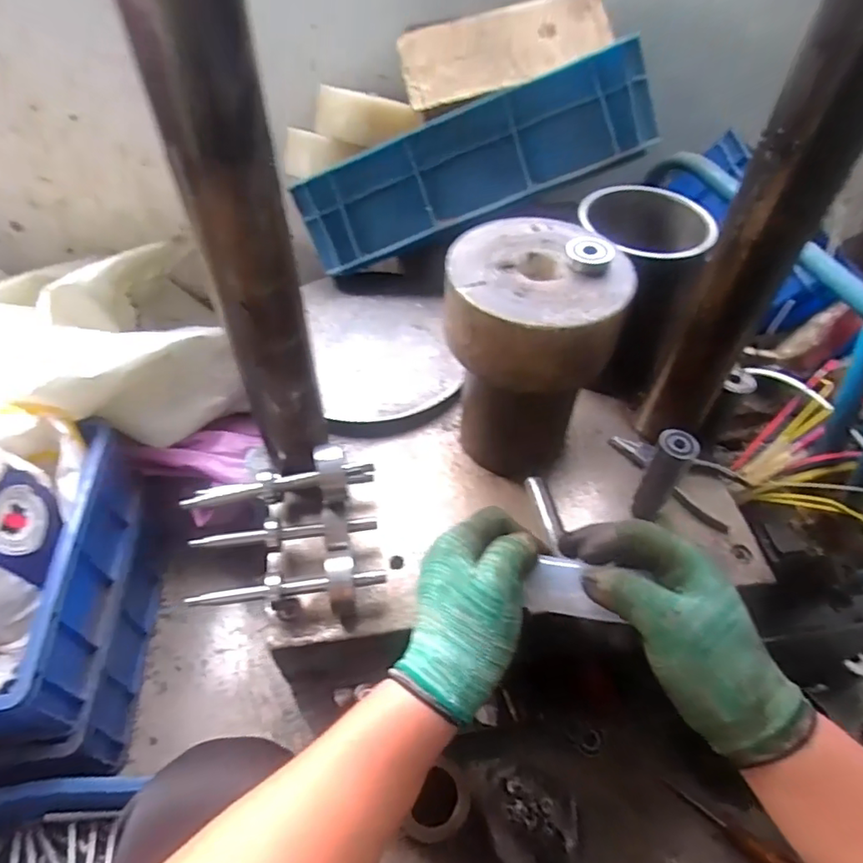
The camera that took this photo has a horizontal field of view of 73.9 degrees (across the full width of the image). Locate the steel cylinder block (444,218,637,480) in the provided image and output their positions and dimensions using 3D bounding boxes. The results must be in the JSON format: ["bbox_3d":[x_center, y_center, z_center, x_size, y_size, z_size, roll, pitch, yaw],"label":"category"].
[{"bbox_3d":[0.084,-0.065,0.535,0.142,0.212,0.141,5,50,3],"label":"steel cylinder block"}]

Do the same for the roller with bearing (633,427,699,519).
[{"bbox_3d":[0.216,0.042,0.537,0.031,0.102,0.033,1,50,-1],"label":"roller with bearing"}]

